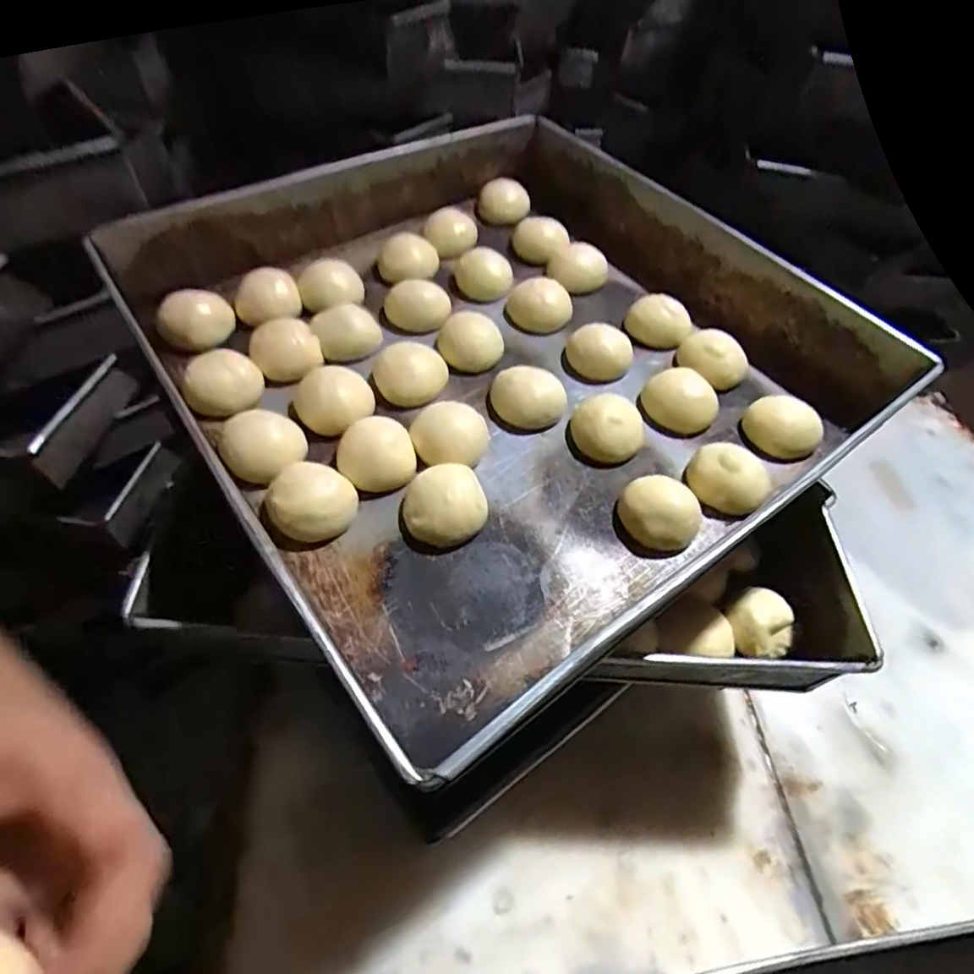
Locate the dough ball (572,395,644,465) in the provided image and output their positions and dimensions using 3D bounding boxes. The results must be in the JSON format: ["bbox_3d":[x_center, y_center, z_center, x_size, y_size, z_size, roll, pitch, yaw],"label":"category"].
[{"bbox_3d":[0.080,-0.038,0.371,0.046,0.024,0.045,3,53,-3],"label":"dough ball"}]

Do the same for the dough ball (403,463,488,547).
[{"bbox_3d":[-0.024,0.010,0.324,0.046,0.027,0.043,3,53,-3],"label":"dough ball"}]

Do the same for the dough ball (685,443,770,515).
[{"bbox_3d":[0.149,-0.003,0.349,0.046,0.030,0.037,29,55,16],"label":"dough ball"}]

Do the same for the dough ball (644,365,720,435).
[{"bbox_3d":[0.135,-0.060,0.385,0.048,0.022,0.043,27,55,15],"label":"dough ball"}]

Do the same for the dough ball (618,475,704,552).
[{"bbox_3d":[0.101,0.015,0.328,0.046,0.034,0.039,27,55,15],"label":"dough ball"}]

